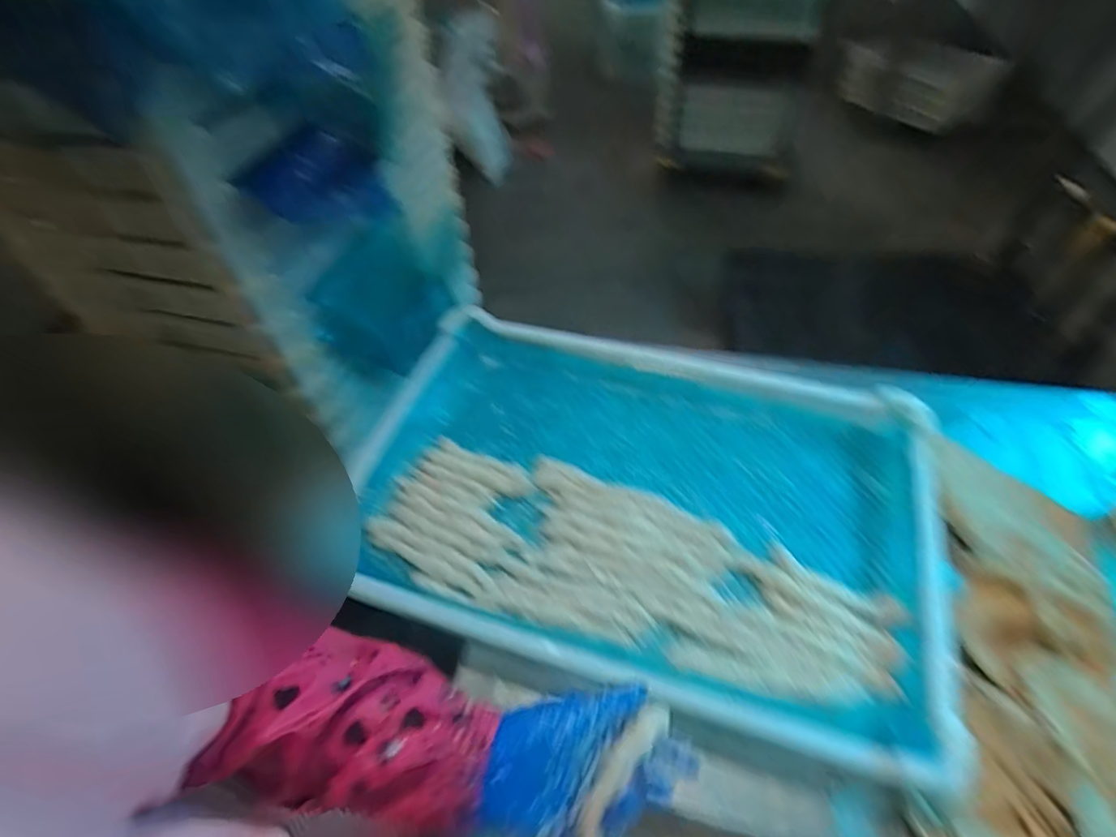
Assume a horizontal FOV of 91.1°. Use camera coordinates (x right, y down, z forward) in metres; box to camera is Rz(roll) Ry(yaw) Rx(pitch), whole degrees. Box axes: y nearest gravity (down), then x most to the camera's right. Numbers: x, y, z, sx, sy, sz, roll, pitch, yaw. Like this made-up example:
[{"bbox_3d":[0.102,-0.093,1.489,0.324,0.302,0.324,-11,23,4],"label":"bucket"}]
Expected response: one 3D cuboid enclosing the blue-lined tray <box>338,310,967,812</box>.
[{"bbox_3d":[0.074,0.073,0.591,0.595,0.059,0.424,11,53,12],"label":"blue-lined tray"}]

